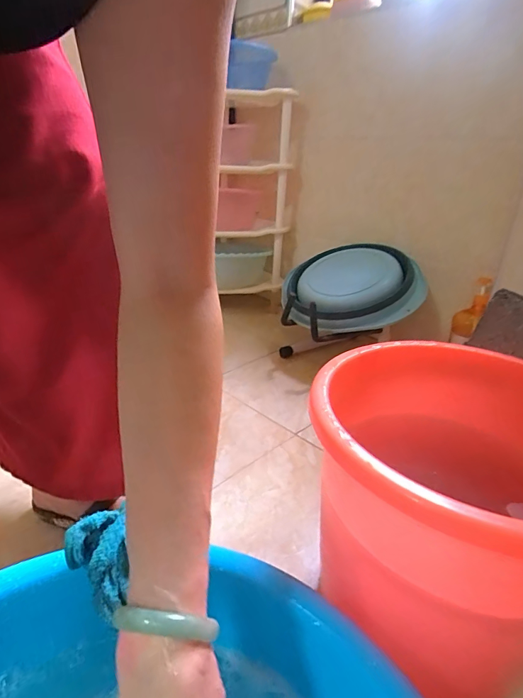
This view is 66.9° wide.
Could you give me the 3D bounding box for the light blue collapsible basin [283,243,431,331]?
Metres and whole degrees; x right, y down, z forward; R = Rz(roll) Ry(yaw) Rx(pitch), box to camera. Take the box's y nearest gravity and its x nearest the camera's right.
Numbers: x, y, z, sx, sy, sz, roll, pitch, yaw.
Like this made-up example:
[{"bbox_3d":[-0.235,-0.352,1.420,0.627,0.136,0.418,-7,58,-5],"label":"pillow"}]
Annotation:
[{"bbox_3d":[0.233,-0.177,1.076,0.360,0.080,0.332,-10,55,10],"label":"light blue collapsible basin"}]

